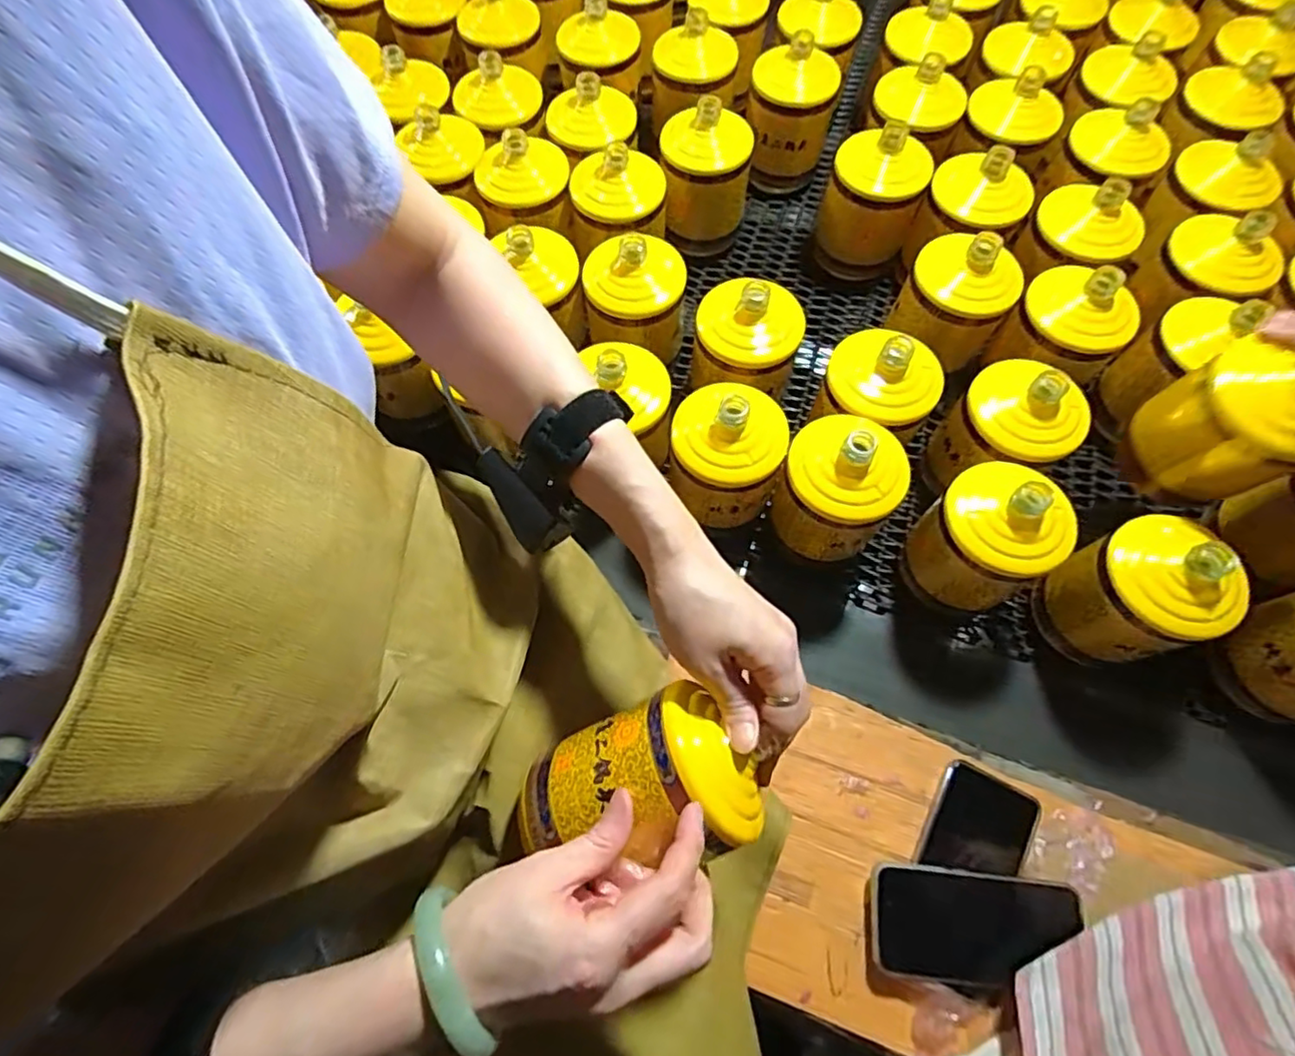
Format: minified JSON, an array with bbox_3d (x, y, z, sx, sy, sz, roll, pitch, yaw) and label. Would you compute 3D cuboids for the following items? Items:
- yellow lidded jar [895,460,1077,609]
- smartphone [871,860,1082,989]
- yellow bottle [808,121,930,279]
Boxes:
[{"bbox_3d":[0.285,0.008,0.534,0.087,0.128,0.093,0,68,1],"label":"yellow lidded jar"},{"bbox_3d":[0.253,0.309,0.486,0.151,0.013,0.076,6,68,4],"label":"smartphone"},{"bbox_3d":[0.243,-0.357,0.690,0.098,0.139,0.079,16,69,8],"label":"yellow bottle"}]

